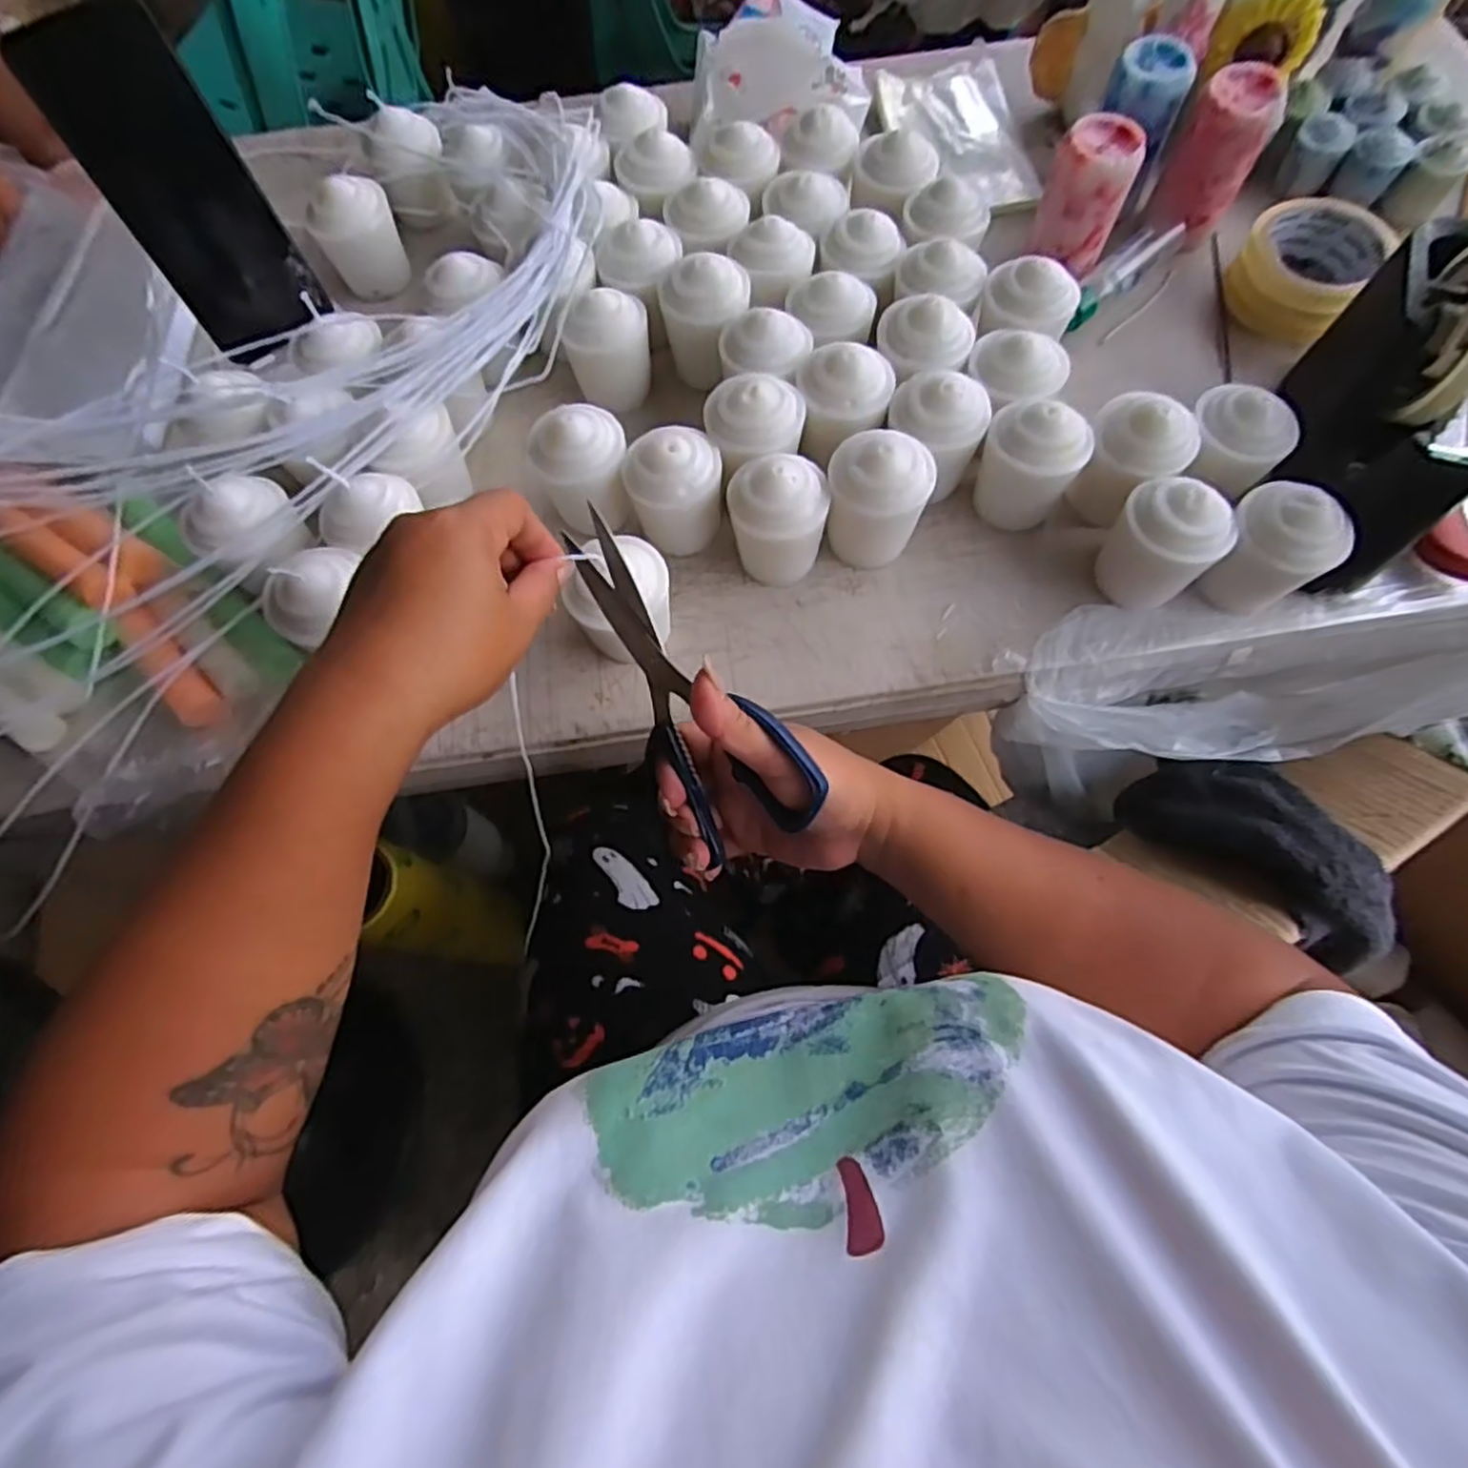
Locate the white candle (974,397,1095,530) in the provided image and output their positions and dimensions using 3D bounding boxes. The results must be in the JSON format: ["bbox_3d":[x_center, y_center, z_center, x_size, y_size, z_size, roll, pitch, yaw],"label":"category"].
[{"bbox_3d":[0.174,-0.160,0.434,0.057,0.061,0.054,27,73,11],"label":"white candle"}]

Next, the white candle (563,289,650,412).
[{"bbox_3d":[-0.081,-0.249,0.481,0.055,0.057,0.048,-11,70,-2],"label":"white candle"}]

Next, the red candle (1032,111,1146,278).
[{"bbox_3d":[0.233,-0.357,0.493,0.053,0.080,0.048,12,65,6],"label":"red candle"}]

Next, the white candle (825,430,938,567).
[{"bbox_3d":[0.083,-0.137,0.429,0.055,0.074,0.047,15,71,7],"label":"white candle"}]

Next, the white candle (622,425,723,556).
[{"bbox_3d":[-0.034,-0.141,0.436,0.054,0.058,0.049,-11,70,-2],"label":"white candle"}]

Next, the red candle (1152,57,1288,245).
[{"bbox_3d":[0.329,-0.396,0.505,0.052,0.084,0.050,27,73,11],"label":"red candle"}]

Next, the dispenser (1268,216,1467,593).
[{"bbox_3d":[0.361,-0.187,0.401,0.057,0.121,0.181,6,71,4],"label":"dispenser"}]

